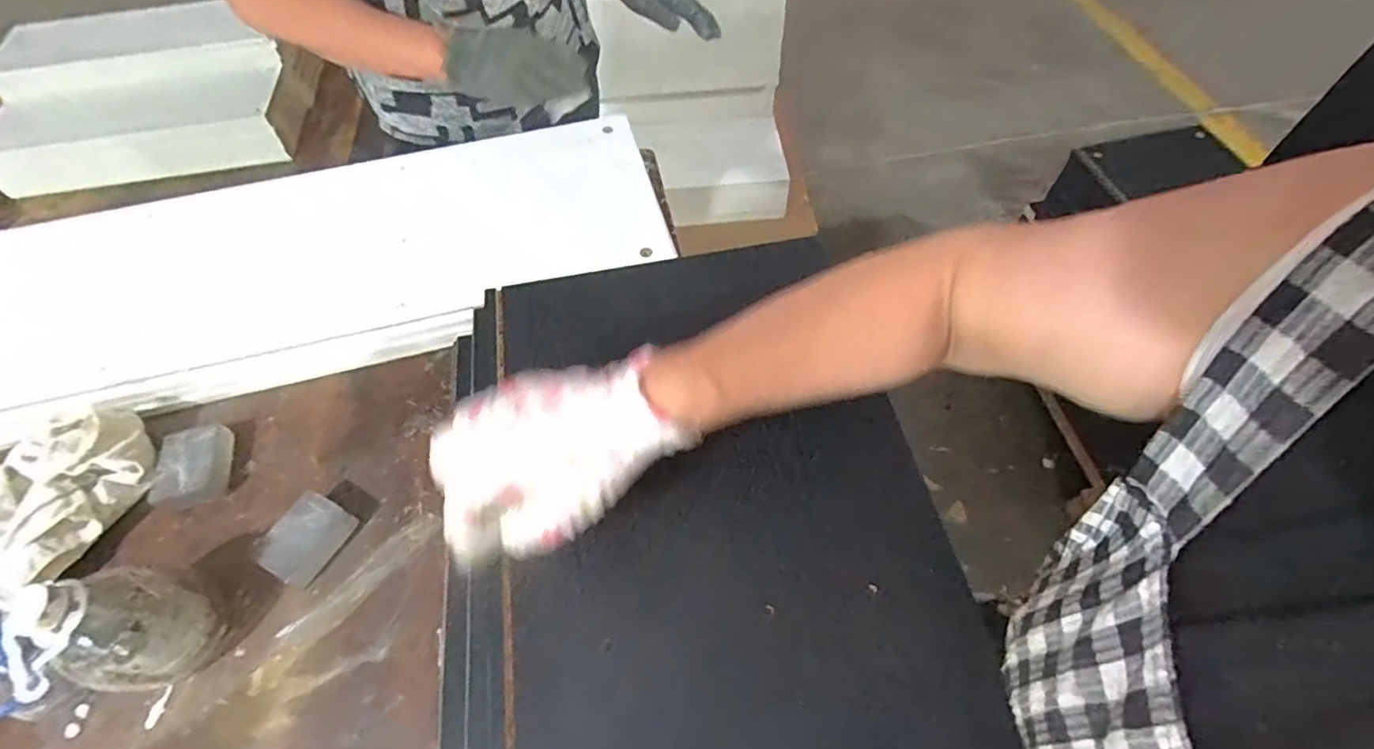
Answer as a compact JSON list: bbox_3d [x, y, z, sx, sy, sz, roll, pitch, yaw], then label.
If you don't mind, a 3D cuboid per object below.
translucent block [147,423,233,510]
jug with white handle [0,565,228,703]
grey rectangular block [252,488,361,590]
[{"bbox_3d":[-0.466,0.085,0.565,0.054,0.030,0.072,-12,58,-6],"label":"translucent block"},{"bbox_3d":[-0.421,0.191,0.443,0.074,0.119,0.094,11,59,7],"label":"jug with white handle"},{"bbox_3d":[-0.331,0.144,0.525,0.056,0.032,0.069,19,60,12],"label":"grey rectangular block"}]

